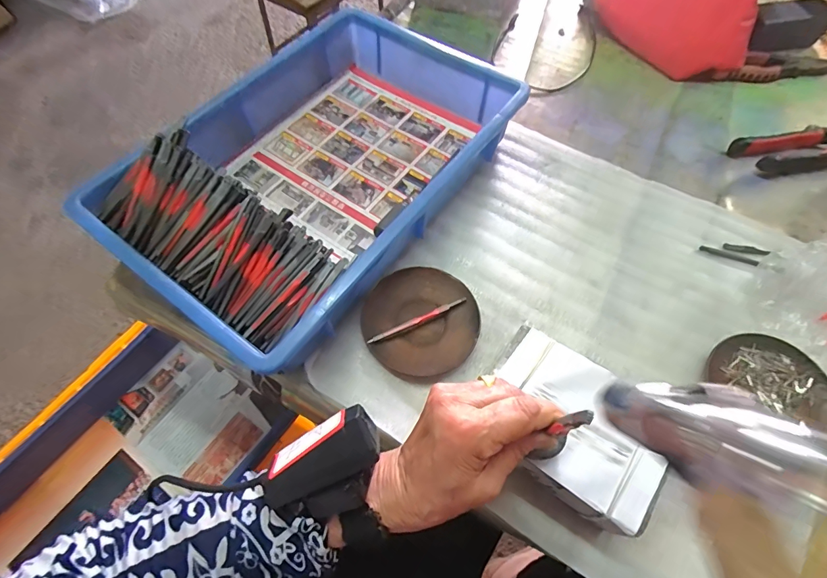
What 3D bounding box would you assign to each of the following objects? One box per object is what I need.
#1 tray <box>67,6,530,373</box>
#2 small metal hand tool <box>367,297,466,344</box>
[{"bbox_3d":[-0.100,-0.146,0.445,0.279,0.094,0.425,33,66,15],"label":"tray"},{"bbox_3d":[0.005,0.032,0.398,0.107,0.010,0.007,-23,65,-13],"label":"small metal hand tool"}]

